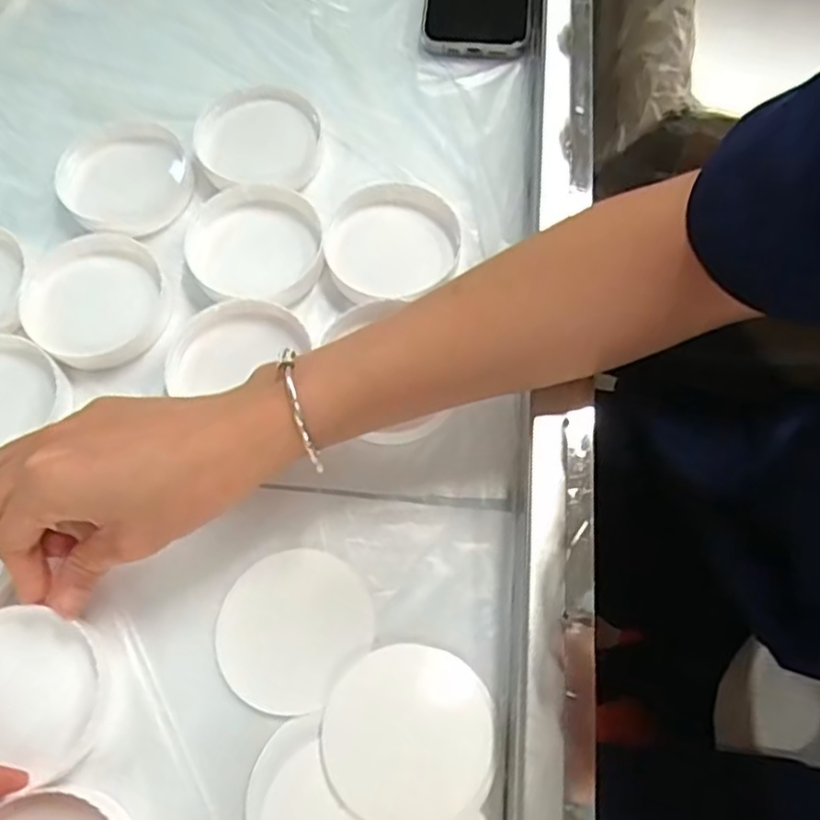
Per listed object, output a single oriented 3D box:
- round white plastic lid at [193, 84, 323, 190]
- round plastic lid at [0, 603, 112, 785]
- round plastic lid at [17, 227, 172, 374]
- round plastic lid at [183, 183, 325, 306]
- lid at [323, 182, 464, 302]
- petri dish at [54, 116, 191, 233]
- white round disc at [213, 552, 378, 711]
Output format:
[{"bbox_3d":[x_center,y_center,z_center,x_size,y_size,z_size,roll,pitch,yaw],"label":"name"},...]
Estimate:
[{"bbox_3d":[-0.091,-0.167,0.421,0.067,0.016,0.069,23,73,-11],"label":"round white plastic lid"},{"bbox_3d":[-0.177,0.126,0.309,0.076,0.012,0.067,6,69,1],"label":"round plastic lid"},{"bbox_3d":[-0.176,-0.063,0.382,0.073,0.011,0.078,22,69,9],"label":"round plastic lid"},{"bbox_3d":[-0.088,-0.095,0.392,0.079,0.017,0.074,0,67,0],"label":"round plastic lid"},{"bbox_3d":[-0.009,-0.095,0.393,0.071,0.016,0.072,0,67,0],"label":"lid"},{"bbox_3d":[-0.170,-0.141,0.412,0.069,0.017,0.075,0,67,0],"label":"petri dish"},{"bbox_3d":[-0.055,0.102,0.321,0.065,0.004,0.071,2,67,-5],"label":"white round disc"}]

